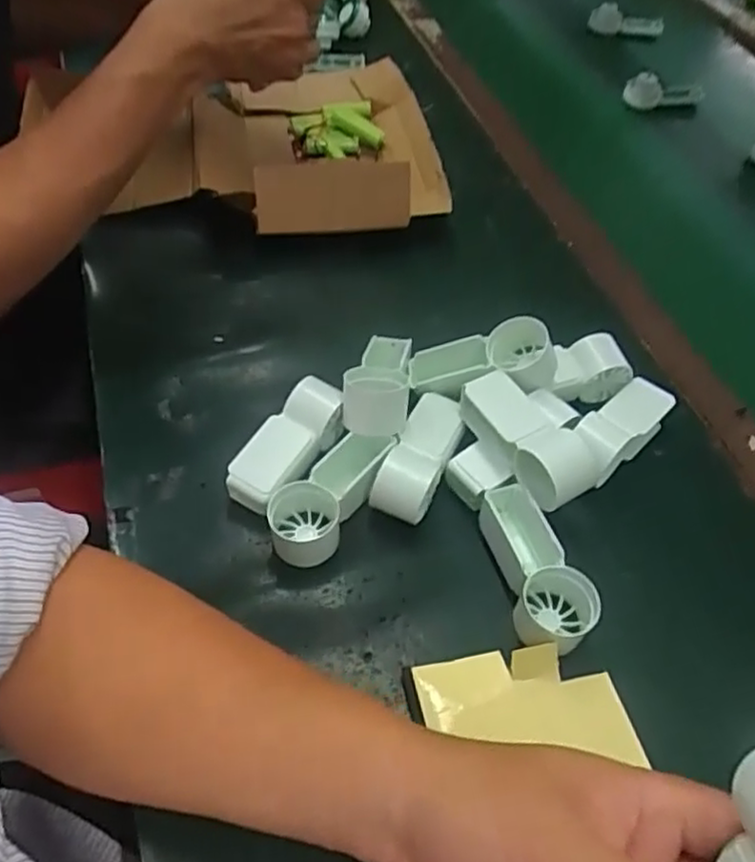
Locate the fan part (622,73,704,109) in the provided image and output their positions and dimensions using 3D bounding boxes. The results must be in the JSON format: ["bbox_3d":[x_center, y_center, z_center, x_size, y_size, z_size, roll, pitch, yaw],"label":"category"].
[{"bbox_3d":[0.332,-0.390,0.802,0.092,0.035,0.027,-1,52,-5],"label":"fan part"}]

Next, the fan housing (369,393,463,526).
[{"bbox_3d":[0.028,0.016,0.437,0.034,0.041,0.089,22,52,11],"label":"fan housing"}]

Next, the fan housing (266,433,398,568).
[{"bbox_3d":[-0.026,0.037,0.413,0.042,0.031,0.091,34,75,21],"label":"fan housing"}]

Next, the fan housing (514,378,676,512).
[{"bbox_3d":[0.140,0.008,0.441,0.142,0.043,0.041,-26,57,-37],"label":"fan housing"}]

